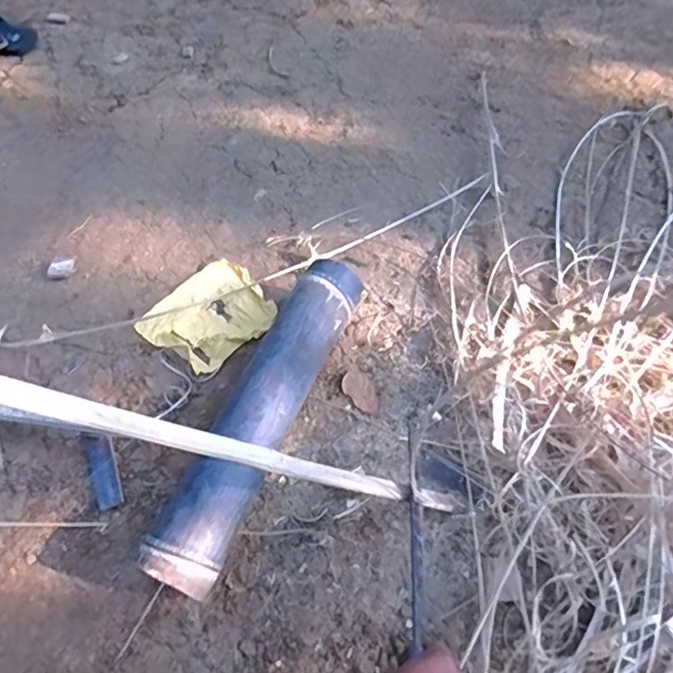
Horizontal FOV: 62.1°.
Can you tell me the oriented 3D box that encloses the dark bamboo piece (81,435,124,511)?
[{"bbox_3d":[-0.317,0.181,0.759,0.037,0.014,0.107,-21,59,-13],"label":"dark bamboo piece"}]

